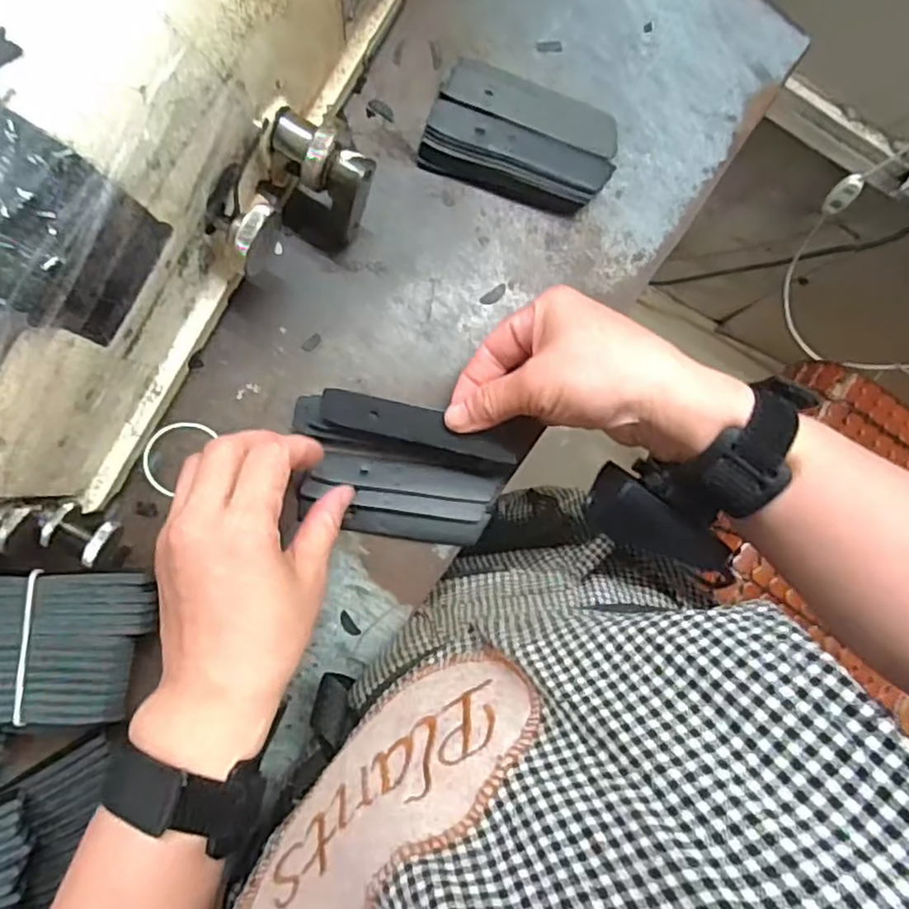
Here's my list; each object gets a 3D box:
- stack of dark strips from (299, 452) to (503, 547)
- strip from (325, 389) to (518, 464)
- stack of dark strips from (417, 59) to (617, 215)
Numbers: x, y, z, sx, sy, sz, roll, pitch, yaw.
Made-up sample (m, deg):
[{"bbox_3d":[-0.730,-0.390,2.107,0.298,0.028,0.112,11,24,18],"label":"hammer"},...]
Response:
[{"bbox_3d":[-0.030,0.024,0.361,0.105,0.010,0.041,9,87,-7],"label":"stack of dark strips"},{"bbox_3d":[-0.018,-0.015,0.343,0.103,0.005,0.020,12,100,-2],"label":"strip"},{"bbox_3d":[0.040,-0.182,0.367,0.102,0.026,0.068,17,87,-4],"label":"stack of dark strips"}]

